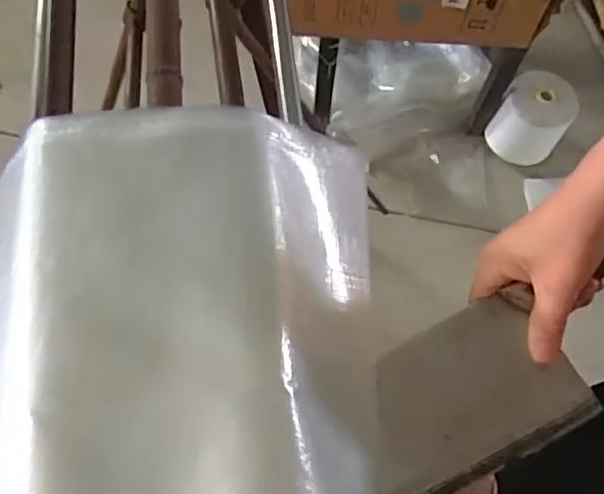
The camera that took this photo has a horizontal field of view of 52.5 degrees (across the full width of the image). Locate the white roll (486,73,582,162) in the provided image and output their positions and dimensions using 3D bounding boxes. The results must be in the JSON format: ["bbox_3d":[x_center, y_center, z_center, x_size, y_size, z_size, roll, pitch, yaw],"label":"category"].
[{"bbox_3d":[0.527,-0.295,1.405,0.158,0.167,0.131,27,66,9],"label":"white roll"}]

